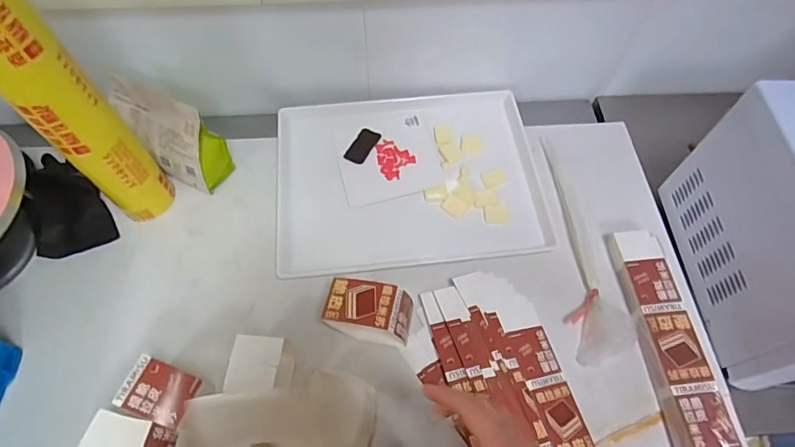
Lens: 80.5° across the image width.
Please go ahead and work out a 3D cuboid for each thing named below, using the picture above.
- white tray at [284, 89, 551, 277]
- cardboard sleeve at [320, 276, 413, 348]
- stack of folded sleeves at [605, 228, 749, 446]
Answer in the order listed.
[{"bbox_3d":[0.015,-0.086,0.798,0.431,0.016,0.330,-6,61,-3],"label":"white tray"},{"bbox_3d":[-0.038,0.121,0.644,0.115,0.084,0.066,14,62,8],"label":"cardboard sleeve"},{"bbox_3d":[0.380,0.170,0.640,0.080,0.036,0.347,-5,61,-3],"label":"stack of folded sleeves"}]

